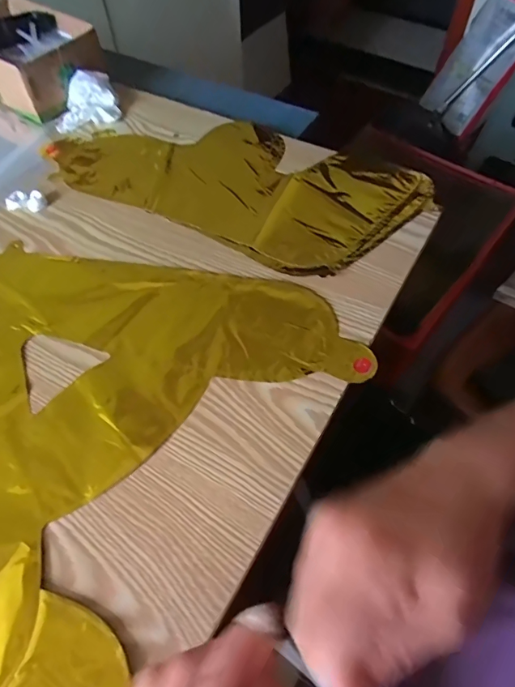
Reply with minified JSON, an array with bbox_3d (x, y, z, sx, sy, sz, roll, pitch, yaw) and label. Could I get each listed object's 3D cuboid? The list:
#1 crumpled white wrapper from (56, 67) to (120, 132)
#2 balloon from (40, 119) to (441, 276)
[{"bbox_3d":[-0.223,-0.311,0.580,0.083,0.037,0.071,-19,57,-11],"label":"crumpled white wrapper"},{"bbox_3d":[-0.028,-0.199,0.524,0.411,0.019,0.214,26,60,18],"label":"balloon"}]

